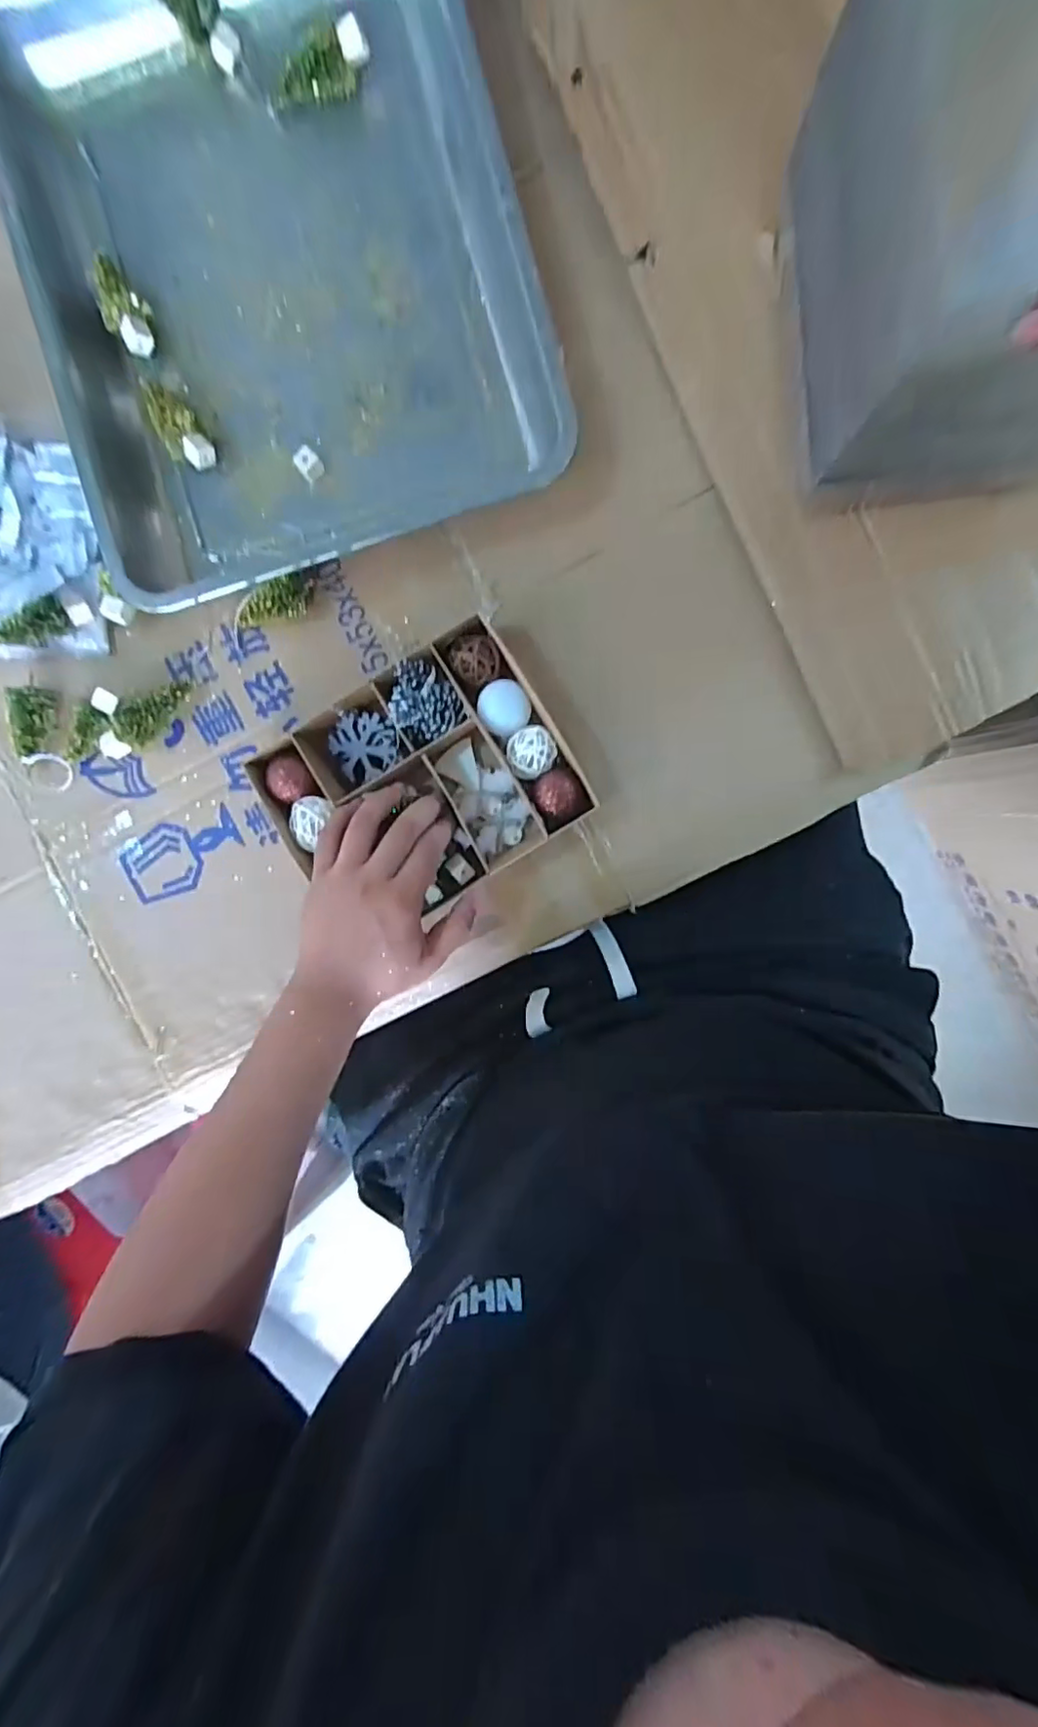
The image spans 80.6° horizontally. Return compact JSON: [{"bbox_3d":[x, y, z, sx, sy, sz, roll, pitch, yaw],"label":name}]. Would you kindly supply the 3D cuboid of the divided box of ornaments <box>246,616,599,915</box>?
[{"bbox_3d":[-0.073,-0.056,0.453,0.207,0.035,0.160,-31,92,3],"label":"divided box of ornaments"}]

